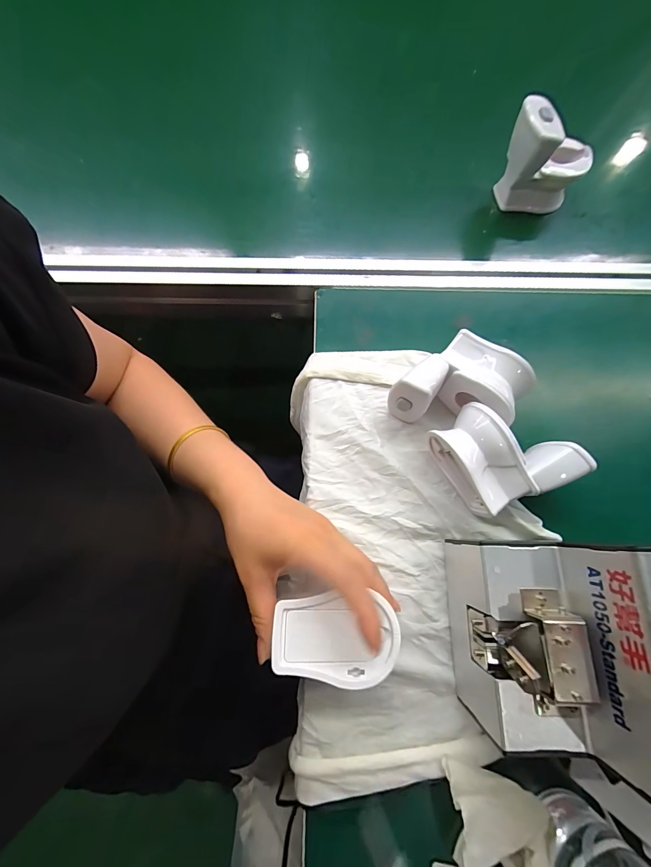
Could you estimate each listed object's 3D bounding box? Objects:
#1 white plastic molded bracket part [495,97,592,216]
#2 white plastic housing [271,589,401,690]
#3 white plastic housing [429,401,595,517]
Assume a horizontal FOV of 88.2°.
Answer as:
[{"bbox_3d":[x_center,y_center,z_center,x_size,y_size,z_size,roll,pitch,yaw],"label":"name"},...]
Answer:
[{"bbox_3d":[0.273,-0.338,0.409,0.091,0.099,0.069,-2,73,-1],"label":"white plastic molded bracket part"},{"bbox_3d":[0.008,0.144,0.237,0.087,0.012,0.054,4,73,1],"label":"white plastic housing"},{"bbox_3d":[0.157,0.018,0.310,0.091,0.059,0.097,-31,76,-9],"label":"white plastic housing"}]

